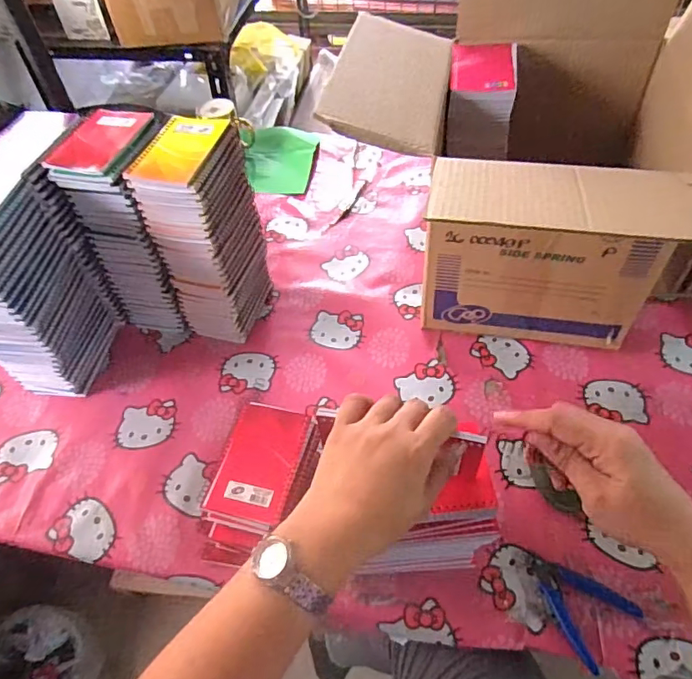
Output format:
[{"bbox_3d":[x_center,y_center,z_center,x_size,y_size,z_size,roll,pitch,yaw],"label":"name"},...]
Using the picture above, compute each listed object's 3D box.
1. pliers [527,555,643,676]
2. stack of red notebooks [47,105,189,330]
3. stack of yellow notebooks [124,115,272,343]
[{"bbox_3d":[0.246,0.278,0.553,0.088,0.015,0.105,-34,57,-21],"label":"pliers"},{"bbox_3d":[-0.294,-0.156,0.742,0.108,0.284,0.153,6,53,9],"label":"stack of red notebooks"},{"bbox_3d":[-0.189,-0.143,0.730,0.094,0.290,0.136,12,54,14],"label":"stack of yellow notebooks"}]

